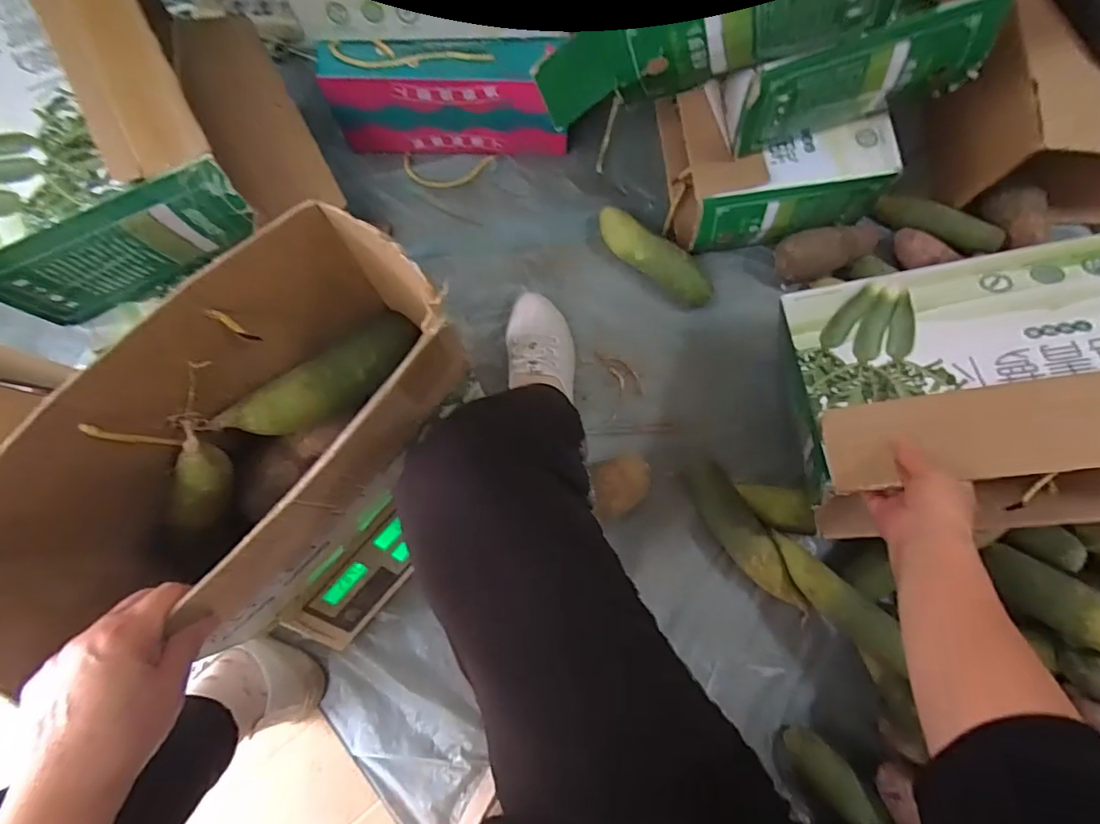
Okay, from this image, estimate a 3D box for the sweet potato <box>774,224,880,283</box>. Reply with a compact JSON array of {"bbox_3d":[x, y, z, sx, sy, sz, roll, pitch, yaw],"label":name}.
[{"bbox_3d":[0.402,-0.230,0.731,0.145,0.061,0.058,-12,79,-3],"label":"sweet potato"}]

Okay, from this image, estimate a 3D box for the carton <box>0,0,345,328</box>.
[{"bbox_3d":[-0.482,-0.322,0.584,0.345,0.165,0.379,-28,80,-6],"label":"carton"}]

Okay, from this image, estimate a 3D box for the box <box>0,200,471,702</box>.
[{"bbox_3d":[-0.249,0.042,0.437,0.177,0.198,0.395,43,82,8],"label":"box"}]

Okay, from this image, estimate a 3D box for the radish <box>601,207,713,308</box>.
[{"bbox_3d":[0.147,-0.221,0.743,0.202,0.047,0.056,35,81,6],"label":"radish"}]

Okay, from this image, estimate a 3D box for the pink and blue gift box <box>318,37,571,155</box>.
[{"bbox_3d":[-0.154,-0.448,0.746,0.355,0.136,0.076,-2,79,-1],"label":"pink and blue gift box"}]

